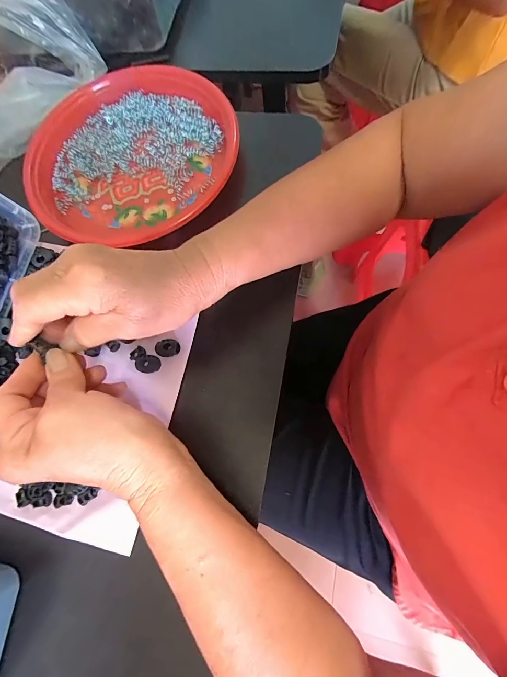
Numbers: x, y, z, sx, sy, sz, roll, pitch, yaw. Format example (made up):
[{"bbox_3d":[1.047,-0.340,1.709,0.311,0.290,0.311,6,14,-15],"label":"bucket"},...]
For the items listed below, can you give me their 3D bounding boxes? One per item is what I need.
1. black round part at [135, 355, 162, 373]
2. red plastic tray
[{"bbox_3d":[-0.099,0.024,0.290,0.023,0.006,0.016,-11,74,4],"label":"black round part"},{"bbox_3d":[-0.145,-0.213,0.350,0.232,0.038,0.235,-42,74,-5],"label":"red plastic tray"}]

